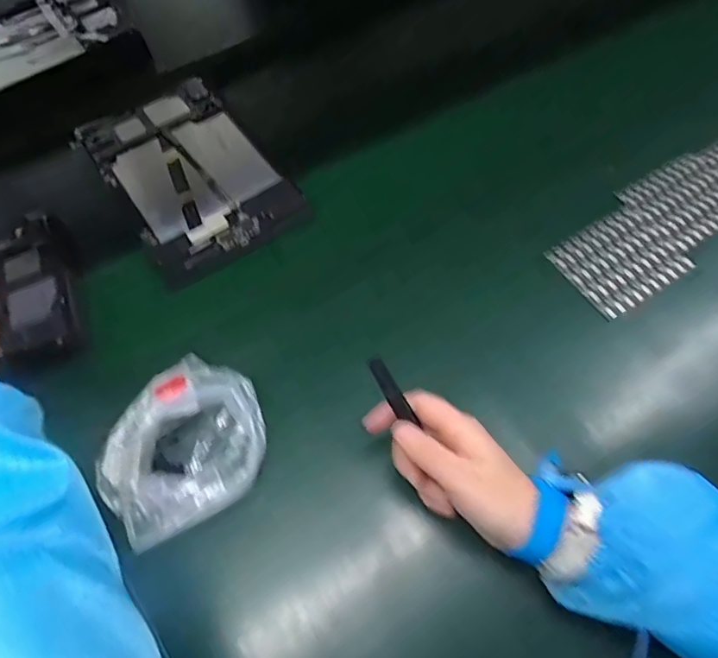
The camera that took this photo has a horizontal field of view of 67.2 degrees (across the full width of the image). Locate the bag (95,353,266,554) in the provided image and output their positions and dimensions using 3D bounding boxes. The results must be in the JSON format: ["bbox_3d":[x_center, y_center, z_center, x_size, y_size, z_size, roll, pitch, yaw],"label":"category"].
[{"bbox_3d":[-0.126,0.088,0.392,0.101,0.052,0.129,28,64,19],"label":"bag"}]

